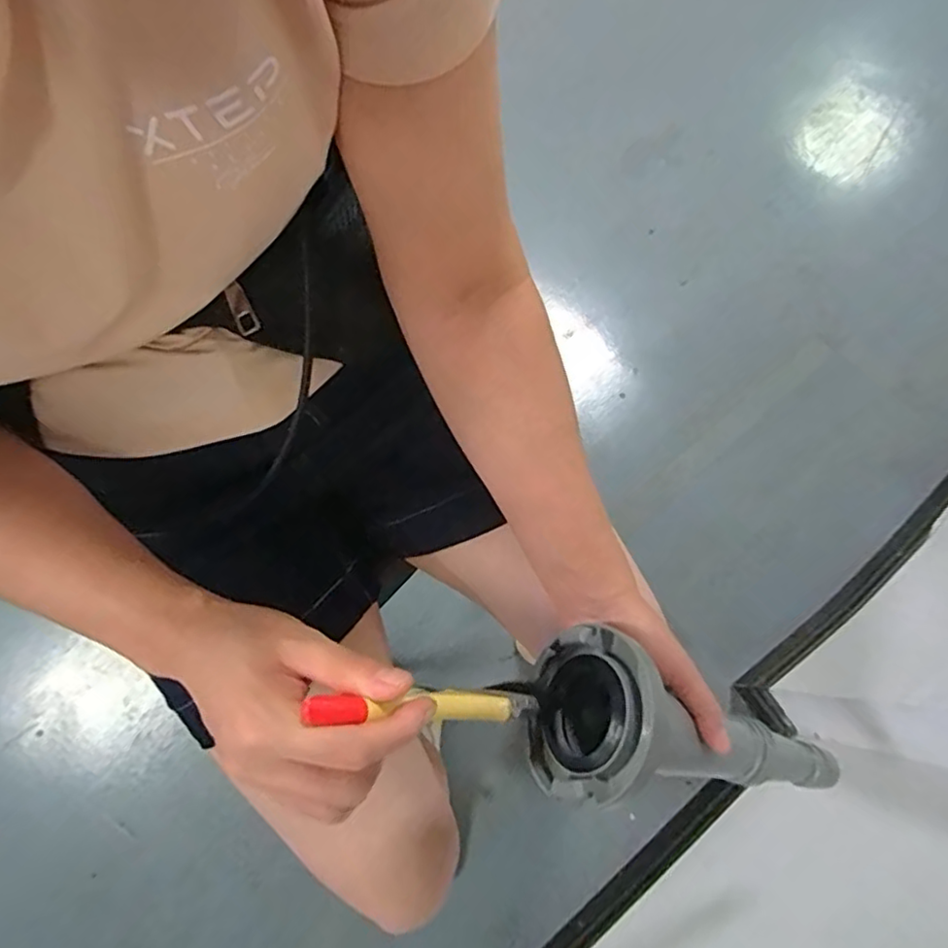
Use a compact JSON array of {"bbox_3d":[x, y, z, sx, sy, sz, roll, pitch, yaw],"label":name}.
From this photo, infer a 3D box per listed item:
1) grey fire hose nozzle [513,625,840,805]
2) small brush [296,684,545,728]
[{"bbox_3d":[0.169,0.196,0.446,0.297,0.084,0.090,28,73,-27],"label":"grey fire hose nozzle"},{"bbox_3d":[-0.021,0.114,0.309,0.023,0.134,0.018,-12,69,43],"label":"small brush"}]

